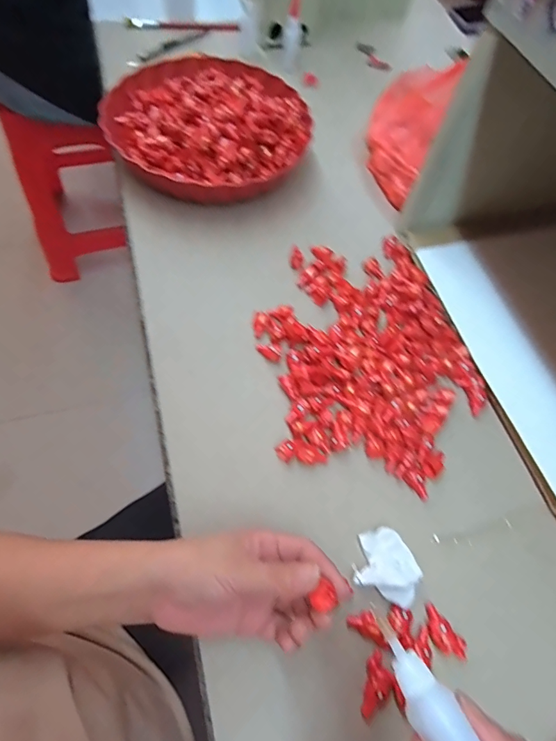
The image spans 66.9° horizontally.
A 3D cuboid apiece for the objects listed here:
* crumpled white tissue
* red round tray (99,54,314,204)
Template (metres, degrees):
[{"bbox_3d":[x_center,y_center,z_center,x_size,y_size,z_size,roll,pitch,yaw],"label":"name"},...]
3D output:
[{"bbox_3d":[0.087,0.151,0.328,0.050,0.009,0.047,25,63,8],"label":"crumpled white tissue"},{"bbox_3d":[-0.085,-0.310,0.520,0.236,0.057,0.252,2,62,-4],"label":"red round tray"}]

